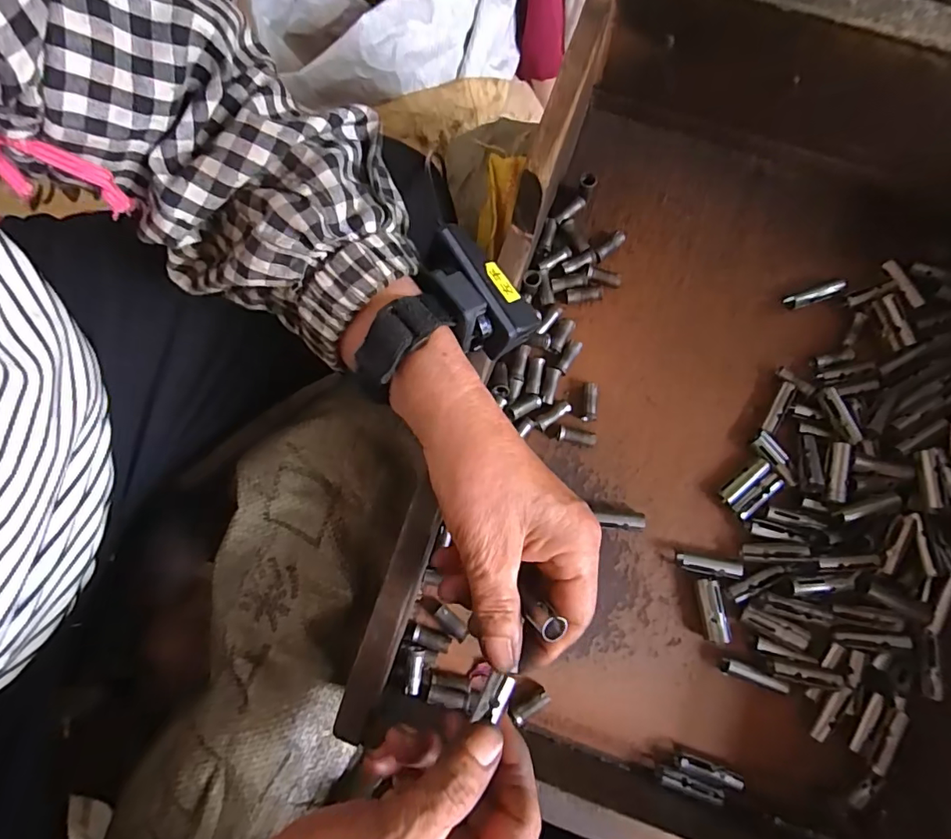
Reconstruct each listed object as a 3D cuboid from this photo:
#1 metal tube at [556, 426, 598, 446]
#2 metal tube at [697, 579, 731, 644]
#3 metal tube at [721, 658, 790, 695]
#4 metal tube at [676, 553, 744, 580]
[{"bbox_3d":[0.067,0.011,0.335,0.026,0.008,0.010,9,79,3],"label":"metal tube"},{"bbox_3d":[0.146,0.118,0.313,0.015,0.013,0.037,-8,78,-1],"label":"metal tube"},{"bbox_3d":[0.169,0.156,0.304,0.037,0.006,0.009,22,80,5],"label":"metal tube"},{"bbox_3d":[0.147,0.092,0.318,0.037,0.013,0.011,10,79,3],"label":"metal tube"}]

